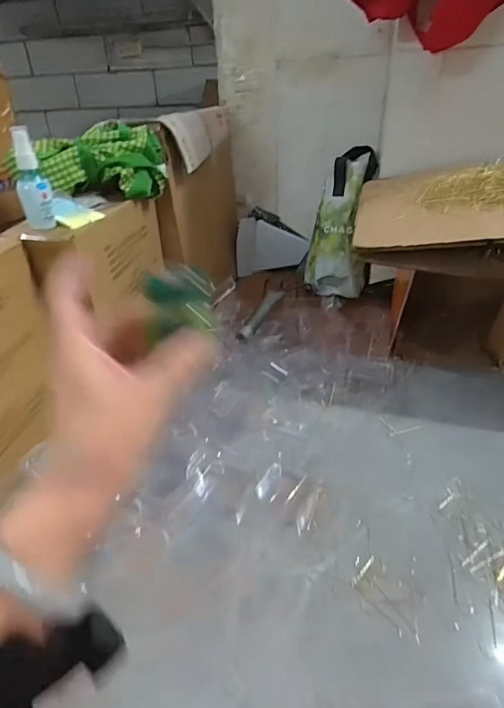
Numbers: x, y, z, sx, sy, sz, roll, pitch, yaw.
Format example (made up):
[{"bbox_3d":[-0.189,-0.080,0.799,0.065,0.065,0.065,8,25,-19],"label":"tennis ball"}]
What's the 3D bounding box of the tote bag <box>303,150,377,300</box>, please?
[{"bbox_3d":[0.205,-0.291,0.941,0.137,0.324,0.081,8,9,6],"label":"tote bag"}]

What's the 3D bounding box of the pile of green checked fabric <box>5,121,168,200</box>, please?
[{"bbox_3d":[-0.246,-0.299,0.684,0.214,0.094,0.090,-13,34,-14],"label":"pile of green checked fabric"}]

